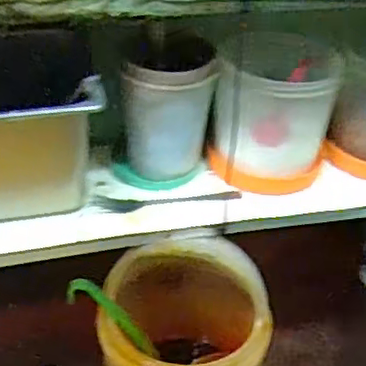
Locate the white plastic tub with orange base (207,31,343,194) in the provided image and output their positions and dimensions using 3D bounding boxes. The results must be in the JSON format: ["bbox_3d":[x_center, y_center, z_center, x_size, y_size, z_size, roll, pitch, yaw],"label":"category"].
[{"bbox_3d":[0.103,-0.078,0.725,0.136,0.151,0.127,7,34,7],"label":"white plastic tub with orange base"}]

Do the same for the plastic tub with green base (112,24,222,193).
[{"bbox_3d":[-0.021,-0.082,0.691,0.110,0.172,0.086,7,34,7],"label":"plastic tub with green base"}]

